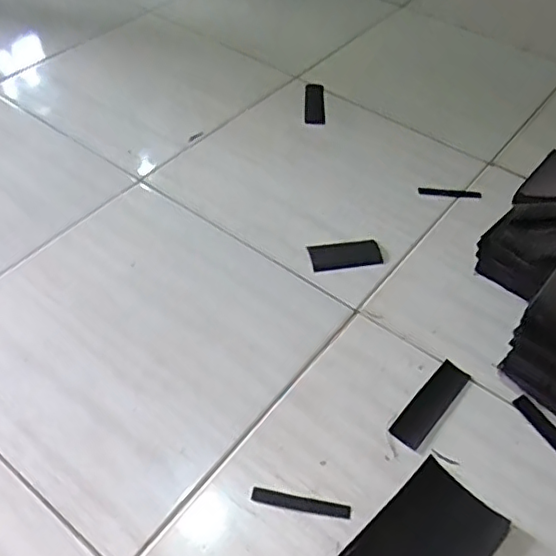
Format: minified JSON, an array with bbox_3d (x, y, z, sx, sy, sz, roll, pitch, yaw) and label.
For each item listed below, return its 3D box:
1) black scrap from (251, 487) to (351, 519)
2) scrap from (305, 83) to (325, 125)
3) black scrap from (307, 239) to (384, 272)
[{"bbox_3d":[0.023,0.227,0.589,0.099,0.004,0.015,9,49,6],"label":"black scrap"},{"bbox_3d":[0.067,-0.319,1.063,0.036,0.006,0.131,2,49,0],"label":"scrap"},{"bbox_3d":[0.094,-0.032,0.806,0.097,0.006,0.056,-6,41,-2],"label":"black scrap"}]

